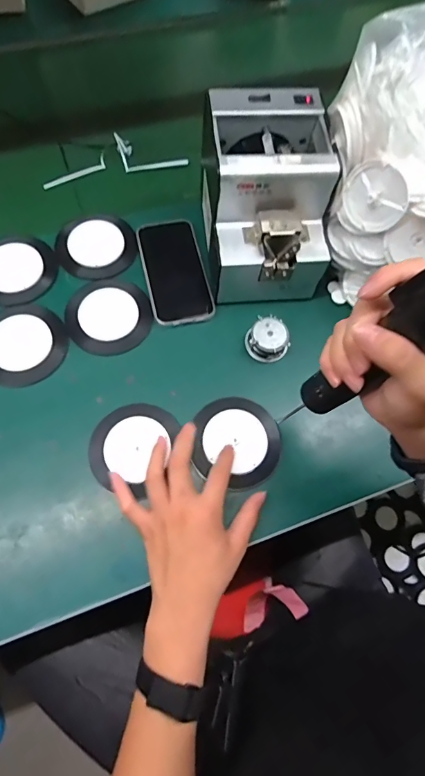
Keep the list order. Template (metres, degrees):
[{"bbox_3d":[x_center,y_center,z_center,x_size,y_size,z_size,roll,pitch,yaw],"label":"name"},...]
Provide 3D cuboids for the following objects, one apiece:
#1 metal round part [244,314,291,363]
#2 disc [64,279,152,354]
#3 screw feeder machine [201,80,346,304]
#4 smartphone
[{"bbox_3d":[0.065,-0.057,0.485,0.048,0.023,0.045,1,68,-3],"label":"metal round part"},{"bbox_3d":[-0.122,-0.086,0.493,0.095,0.010,0.098,1,68,-3],"label":"disc"},{"bbox_3d":[0.061,-0.208,0.479,0.128,0.147,0.174,-4,69,-6],"label":"screw feeder machine"},{"bbox_3d":[-0.046,-0.145,0.518,0.075,0.013,0.144,-12,70,-9],"label":"smartphone"}]

